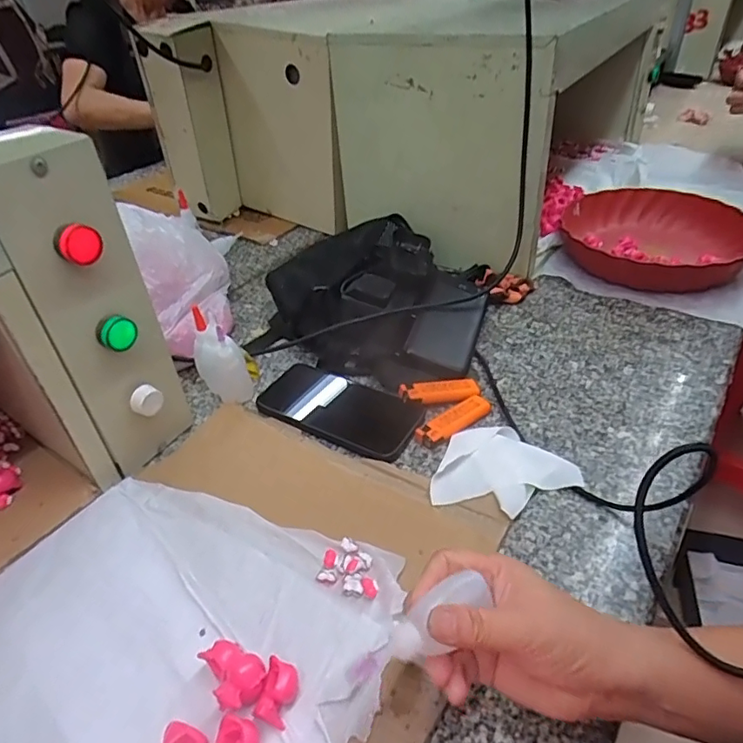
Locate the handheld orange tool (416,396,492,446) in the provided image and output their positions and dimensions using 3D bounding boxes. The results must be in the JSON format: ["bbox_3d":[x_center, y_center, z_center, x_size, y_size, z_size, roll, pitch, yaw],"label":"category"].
[{"bbox_3d":[0.080,0.048,0.522,0.081,0.015,0.027,-28,49,-30],"label":"handheld orange tool"}]

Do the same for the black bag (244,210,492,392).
[{"bbox_3d":[0.007,-0.103,0.665,0.256,0.070,0.264,11,42,11],"label":"black bag"}]

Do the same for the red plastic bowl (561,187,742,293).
[{"bbox_3d":[0.391,-0.183,0.752,0.236,0.055,0.241,1,41,-1],"label":"red plastic bowl"}]

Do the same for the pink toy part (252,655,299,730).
[{"bbox_3d":[-0.055,0.194,0.326,0.020,0.018,0.032,9,41,9],"label":"pink toy part"}]

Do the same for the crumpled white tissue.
[{"bbox_3d":[0.118,0.086,0.470,0.118,0.012,0.091,11,41,10],"label":"crumpled white tissue"}]

